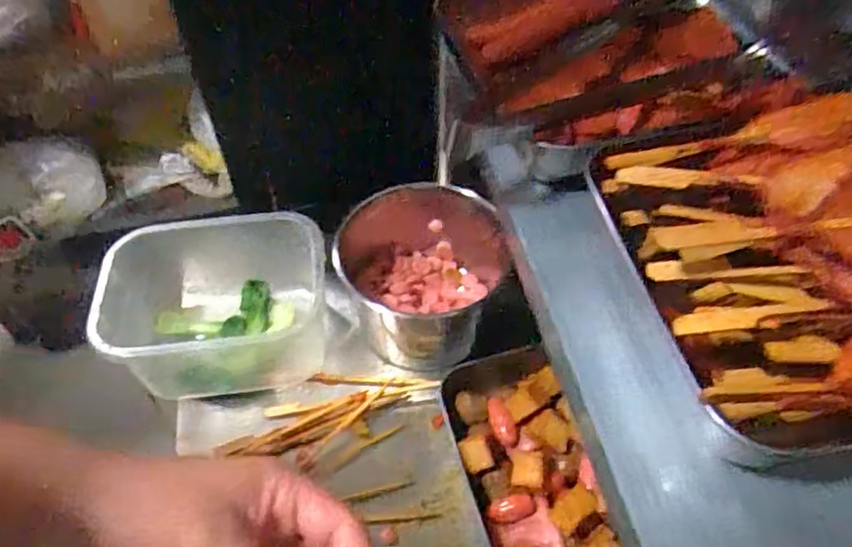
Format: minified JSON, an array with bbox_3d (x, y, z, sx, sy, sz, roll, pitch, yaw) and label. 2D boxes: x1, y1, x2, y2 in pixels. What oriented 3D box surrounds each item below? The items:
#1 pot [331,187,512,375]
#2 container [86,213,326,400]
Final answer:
[{"bbox_3d":[-0.003,0.005,0.616,0.160,0.104,0.154,1,51,-1],"label":"pot"},{"bbox_3d":[-0.187,0.036,0.590,0.187,0.103,0.144,-4,51,-4],"label":"container"}]

